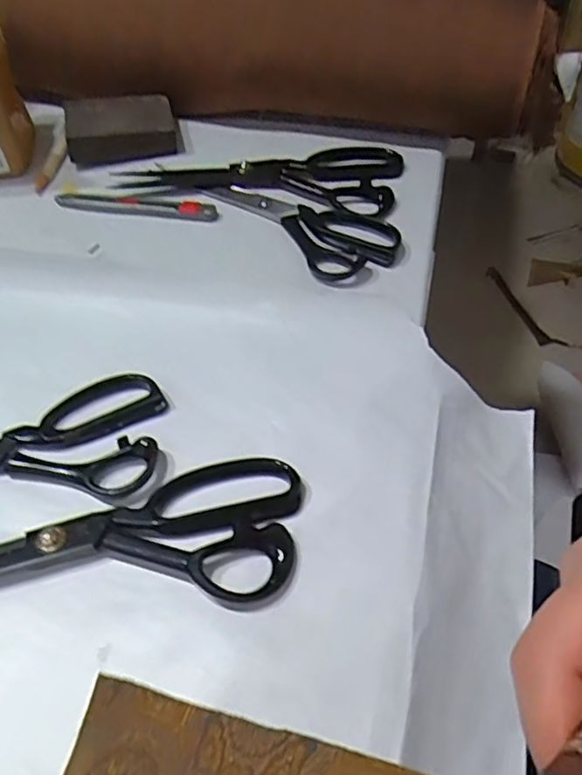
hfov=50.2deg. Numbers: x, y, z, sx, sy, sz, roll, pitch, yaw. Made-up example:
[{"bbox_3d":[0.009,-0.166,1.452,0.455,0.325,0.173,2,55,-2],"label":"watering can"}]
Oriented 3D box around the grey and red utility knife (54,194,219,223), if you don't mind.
[{"bbox_3d":[-0.133,-0.156,0.528,0.143,0.005,0.019,8,52,7],"label":"grey and red utility knife"}]

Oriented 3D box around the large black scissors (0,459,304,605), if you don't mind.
[{"bbox_3d":[-0.114,0.081,0.337,0.239,0.013,0.080,-3,52,-2],"label":"large black scissors"}]

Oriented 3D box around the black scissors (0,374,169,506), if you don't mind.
[{"bbox_3d":[-0.193,0.047,0.371,0.234,0.015,0.080,-11,52,-8],"label":"black scissors"}]

